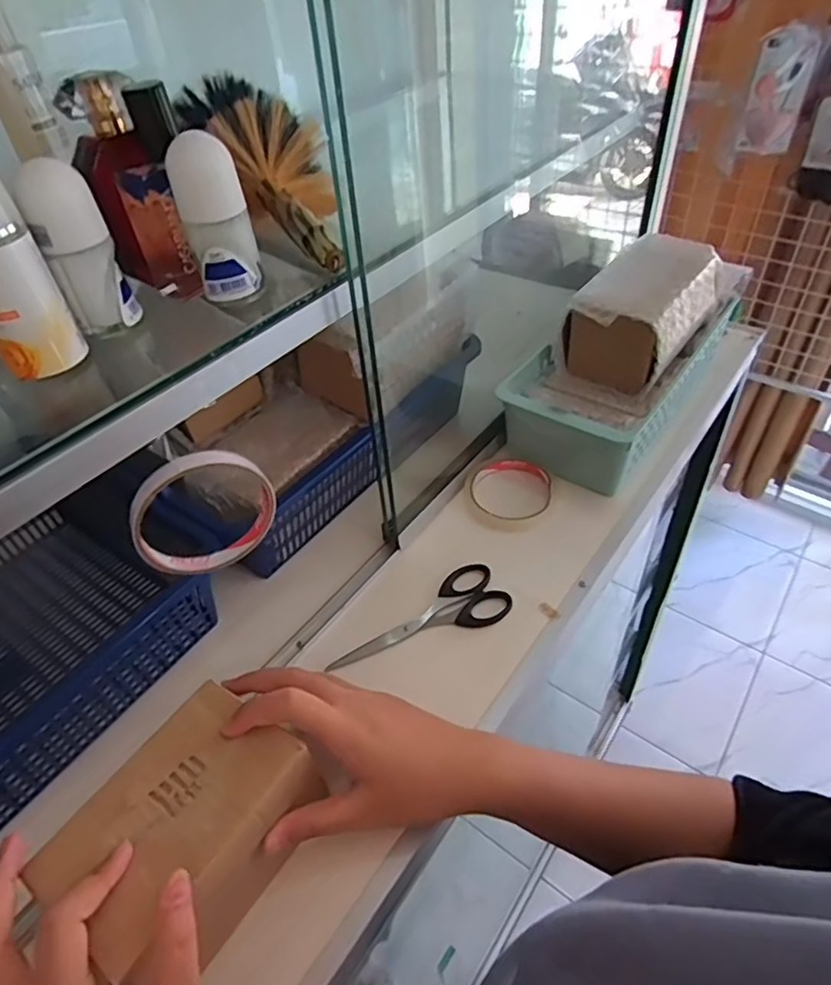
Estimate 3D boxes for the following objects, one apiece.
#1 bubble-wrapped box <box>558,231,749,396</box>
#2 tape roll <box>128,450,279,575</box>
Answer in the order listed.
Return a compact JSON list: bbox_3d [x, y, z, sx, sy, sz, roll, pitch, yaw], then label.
[{"bbox_3d":[0.241,-0.188,0.611,0.095,0.089,0.202,29,54,29],"label":"bubble-wrapped box"},{"bbox_3d":[-0.125,0.012,0.359,0.083,0.081,0.017,-19,47,-15],"label":"tape roll"}]

